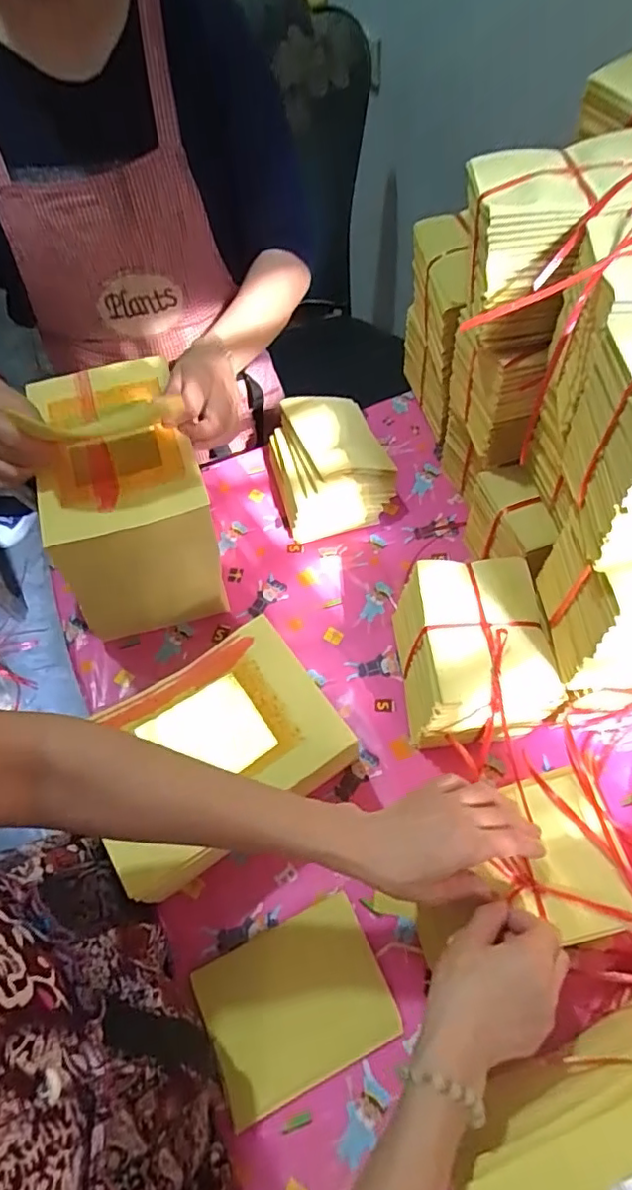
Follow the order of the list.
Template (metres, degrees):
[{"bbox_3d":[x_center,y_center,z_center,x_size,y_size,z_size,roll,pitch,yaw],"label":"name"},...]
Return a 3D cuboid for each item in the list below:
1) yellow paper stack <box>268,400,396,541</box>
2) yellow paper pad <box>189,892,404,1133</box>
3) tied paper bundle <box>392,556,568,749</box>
[{"bbox_3d":[0.016,-0.185,0.799,0.147,0.103,0.179,-14,62,-6],"label":"yellow paper stack"},{"bbox_3d":[-0.018,0.372,0.528,0.158,0.017,0.122,-23,64,-11],"label":"yellow paper pad"},{"bbox_3d":[0.167,0.066,0.627,0.134,0.138,0.164,-6,62,-2],"label":"tied paper bundle"}]

